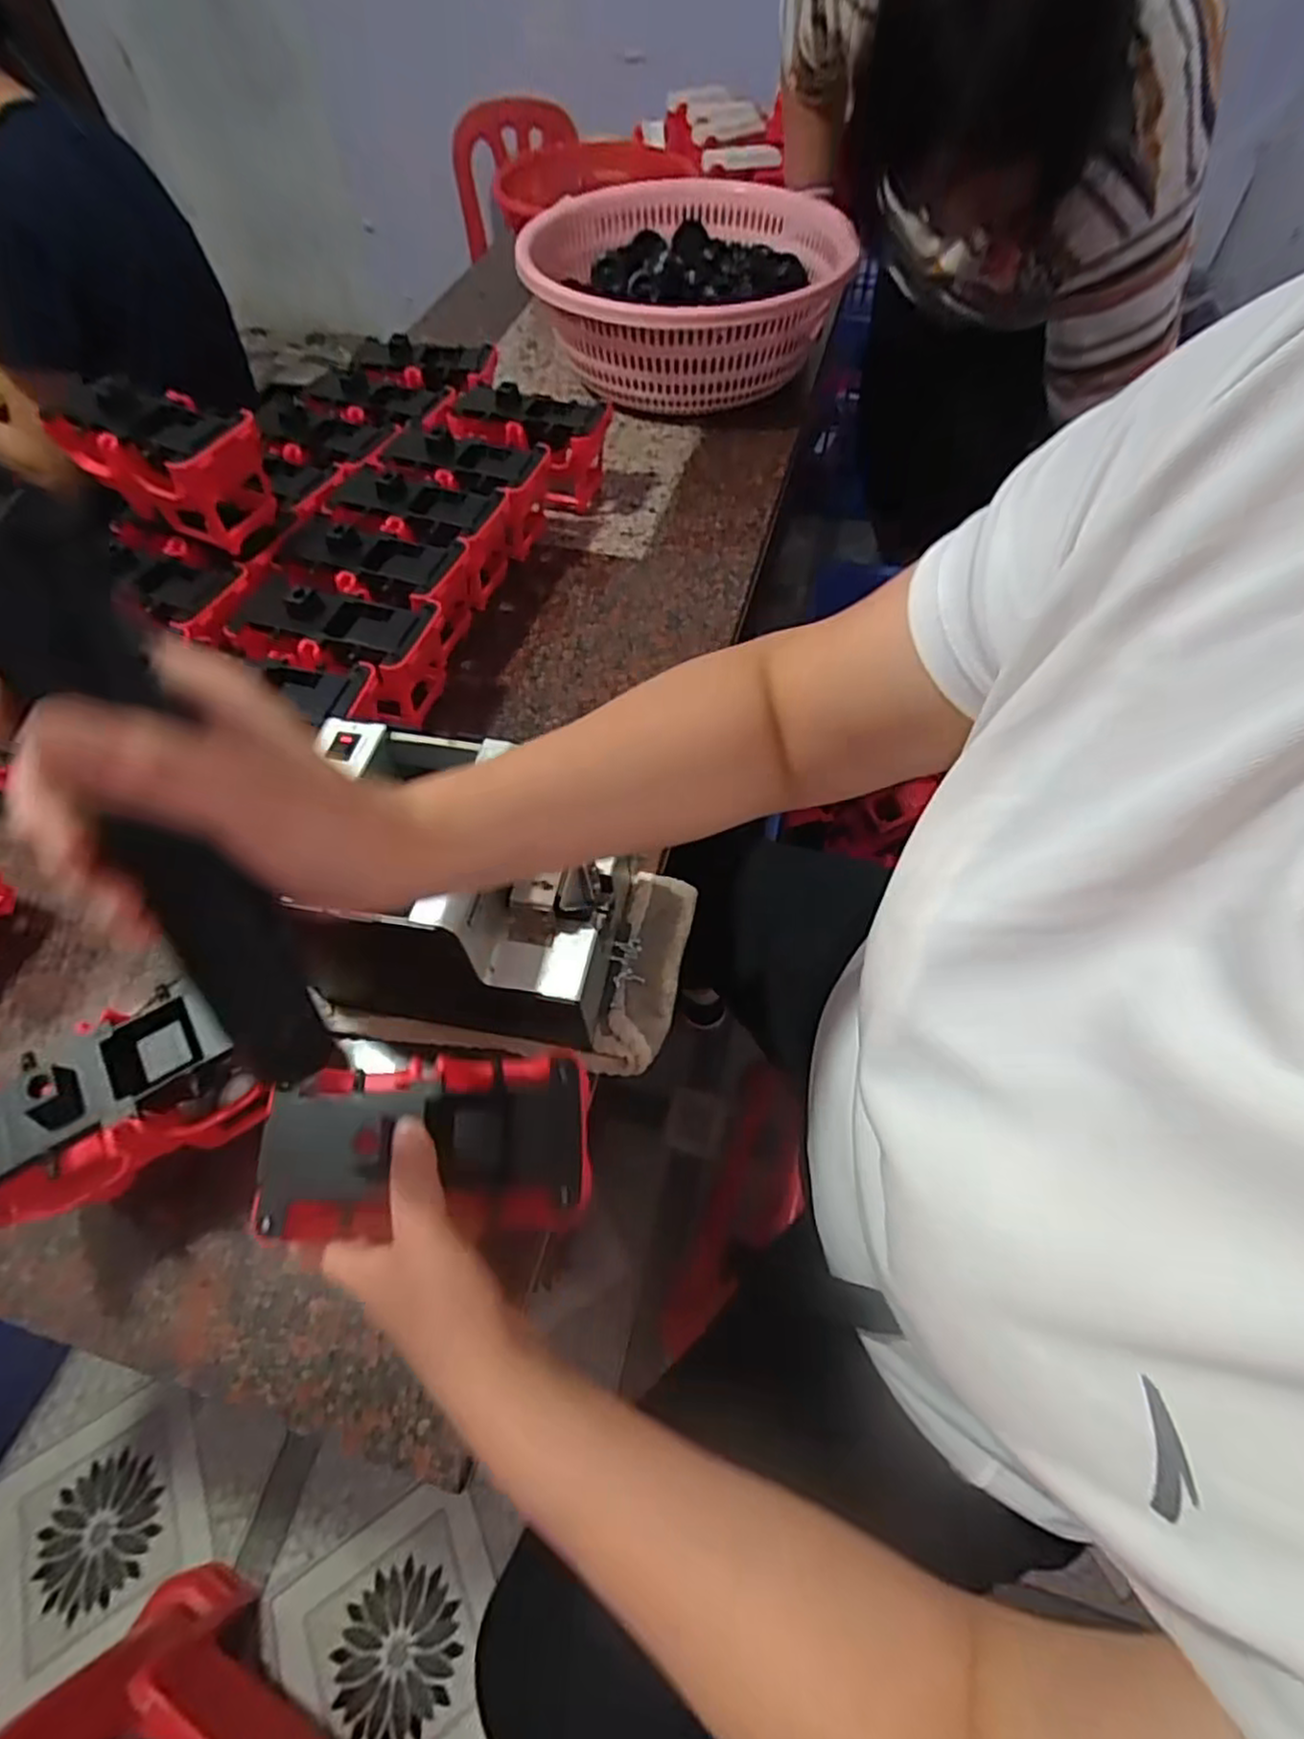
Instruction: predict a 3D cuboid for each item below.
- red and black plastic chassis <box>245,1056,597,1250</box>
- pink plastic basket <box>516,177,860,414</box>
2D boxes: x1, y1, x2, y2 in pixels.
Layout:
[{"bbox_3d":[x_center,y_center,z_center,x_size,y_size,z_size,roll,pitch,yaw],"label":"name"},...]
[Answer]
[{"bbox_3d":[-0.107,0.131,0.355,0.149,0.043,0.082,-2,57,-2],"label":"red and black plastic chassis"},{"bbox_3d":[0.037,-0.643,0.843,0.339,0.154,0.336,5,57,5],"label":"pink plastic basket"}]

